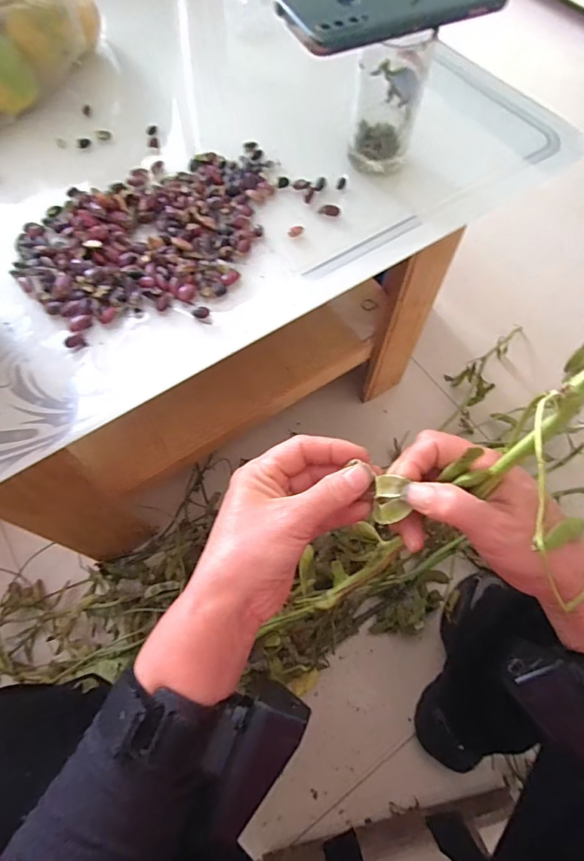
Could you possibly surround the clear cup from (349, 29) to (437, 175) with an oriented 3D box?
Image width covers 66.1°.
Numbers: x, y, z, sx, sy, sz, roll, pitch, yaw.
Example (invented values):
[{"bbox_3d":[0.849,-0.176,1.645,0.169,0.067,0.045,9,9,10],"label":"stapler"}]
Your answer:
[{"bbox_3d":[0.081,-0.282,0.383,0.054,0.103,0.058,0,65,-1],"label":"clear cup"}]

